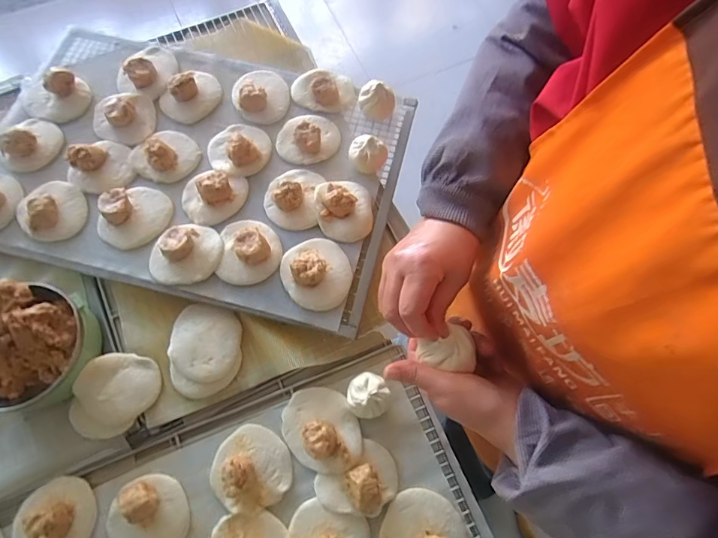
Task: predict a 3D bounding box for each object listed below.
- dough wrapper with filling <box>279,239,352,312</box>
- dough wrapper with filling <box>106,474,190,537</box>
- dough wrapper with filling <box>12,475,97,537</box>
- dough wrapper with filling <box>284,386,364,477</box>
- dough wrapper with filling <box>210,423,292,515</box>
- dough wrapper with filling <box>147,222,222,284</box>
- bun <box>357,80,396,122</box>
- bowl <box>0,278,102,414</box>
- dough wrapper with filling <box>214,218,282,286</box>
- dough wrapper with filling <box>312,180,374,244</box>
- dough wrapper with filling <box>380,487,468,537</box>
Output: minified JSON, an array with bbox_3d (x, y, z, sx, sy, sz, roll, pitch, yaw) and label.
[{"bbox_3d":[-0.055,0.001,0.538,0.085,0.031,0.094,-22,71,-6],"label":"dough wrapper with filling"},{"bbox_3d":[-0.242,0.282,0.475,0.087,0.043,0.089,-22,71,-6],"label":"dough wrapper with filling"},{"bbox_3d":[-0.345,0.283,0.476,0.081,0.040,0.087,-1,70,2],"label":"dough wrapper with filling"},{"bbox_3d":[-0.046,0.192,0.510,0.084,0.032,0.103,-31,72,-9],"label":"dough wrapper with filling"},{"bbox_3d":[-0.128,0.233,0.494,0.089,0.037,0.089,-1,70,2],"label":"dough wrapper with filling"},{"bbox_3d":[-0.226,-0.020,0.551,0.093,0.032,0.078,-31,72,-9],"label":"dough wrapper with filling"},{"bbox_3d":[0.026,-0.253,0.639,0.052,0.052,0.046,-12,70,-2],"label":"bun"},{"bbox_3d":[-0.391,0.093,0.506,0.141,0.075,0.147,-1,70,2],"label":"bowl"},{"bbox_3d":[-0.144,-0.028,0.552,0.079,0.031,0.090,-2,70,1],"label":"dough wrapper with filling"},{"bbox_3d":[-0.021,-0.085,0.577,0.075,0.034,0.091,-12,70,-2],"label":"dough wrapper with filling"},{"bbox_3d":[0.074,0.301,0.478,0.093,0.036,0.088,0,71,-1],"label":"dough wrapper with filling"}]

